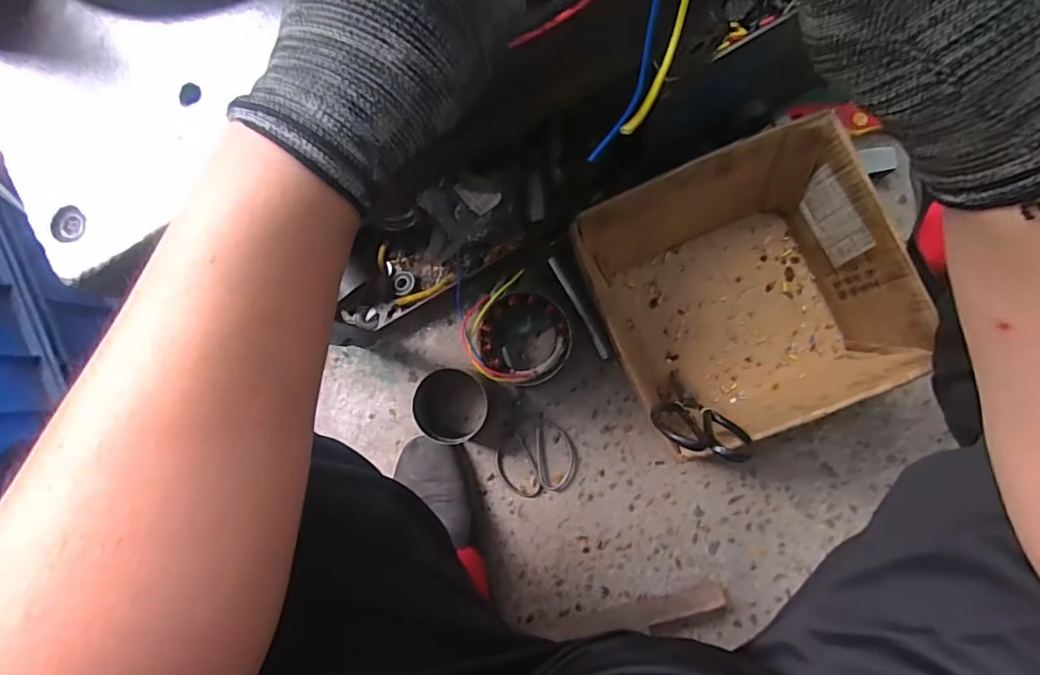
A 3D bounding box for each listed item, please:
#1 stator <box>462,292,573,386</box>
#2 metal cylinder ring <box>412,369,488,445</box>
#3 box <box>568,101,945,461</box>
[{"bbox_3d":[-0.005,0.001,0.708,0.141,0.052,0.121,-1,85,5],"label":"stator"},{"bbox_3d":[-0.083,0.086,0.702,0.083,0.084,0.092,1,85,6],"label":"metal cylinder ring"},{"bbox_3d":[0.249,-0.045,0.644,0.291,0.151,0.288,-24,83,3],"label":"box"}]

